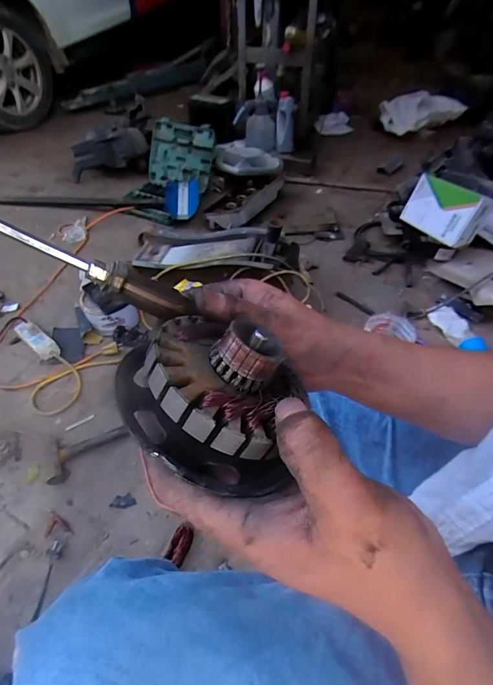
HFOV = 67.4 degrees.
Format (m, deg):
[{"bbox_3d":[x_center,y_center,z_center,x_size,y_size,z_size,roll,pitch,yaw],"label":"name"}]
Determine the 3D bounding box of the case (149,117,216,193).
[{"bbox_3d":[-0.291,-0.822,1.621,0.342,0.259,0.046,21,20,25],"label":"case"}]

